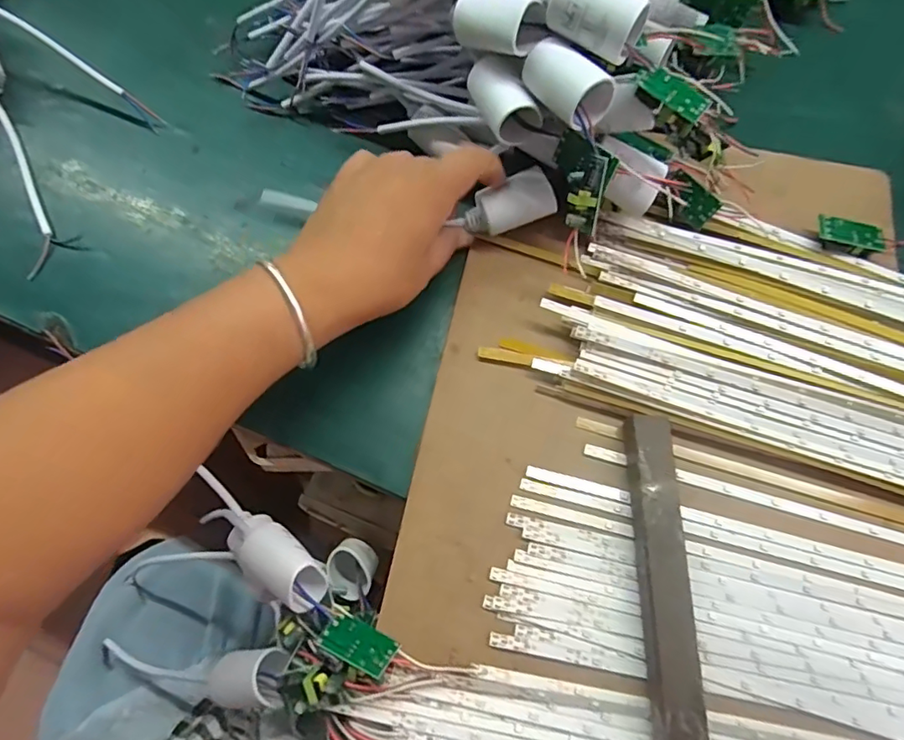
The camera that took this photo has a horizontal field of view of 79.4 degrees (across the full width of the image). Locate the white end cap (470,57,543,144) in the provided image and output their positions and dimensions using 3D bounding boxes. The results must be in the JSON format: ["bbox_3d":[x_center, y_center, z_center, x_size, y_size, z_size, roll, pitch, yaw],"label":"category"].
[{"bbox_3d":[0.027,-0.148,0.299,0.027,0.026,0.042,-27,71,-9],"label":"white end cap"}]

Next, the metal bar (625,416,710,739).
[{"bbox_3d":[0.102,0.129,0.256,0.023,0.018,0.213,1,69,1],"label":"metal bar"}]

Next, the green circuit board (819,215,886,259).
[{"bbox_3d":[0.246,-0.082,0.341,0.037,0.015,0.021,18,70,7],"label":"green circuit board"}]

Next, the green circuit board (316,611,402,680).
[{"bbox_3d":[-0.044,0.129,0.258,0.036,0.004,0.021,18,27,19],"label":"green circuit board"}]

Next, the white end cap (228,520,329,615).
[{"bbox_3d":[-0.092,0.098,0.281,0.056,0.026,0.028,27,71,24],"label":"white end cap"}]

